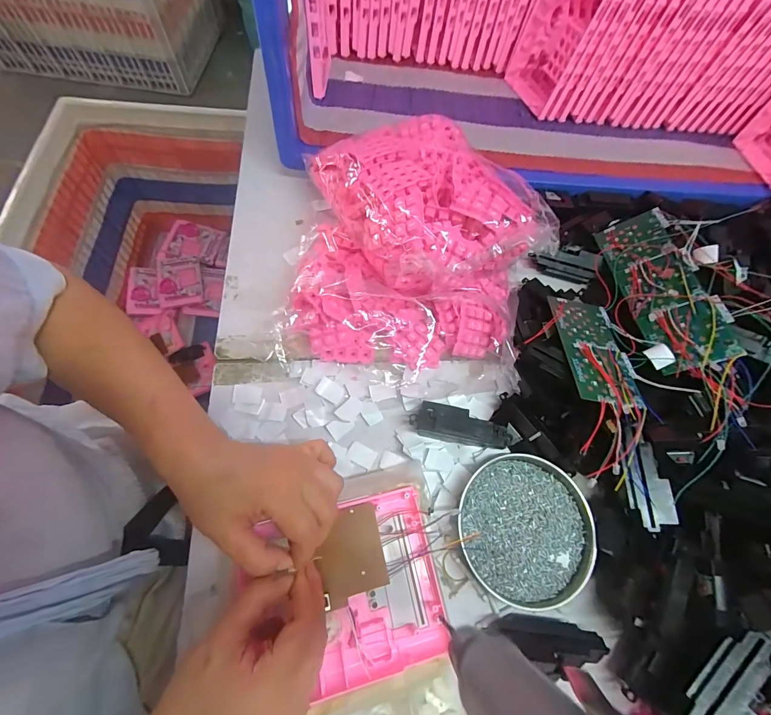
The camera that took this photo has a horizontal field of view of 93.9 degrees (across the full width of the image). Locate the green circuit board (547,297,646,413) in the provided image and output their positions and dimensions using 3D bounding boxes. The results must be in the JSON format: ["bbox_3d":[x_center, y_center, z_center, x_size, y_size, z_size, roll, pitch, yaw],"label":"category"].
[{"bbox_3d":[0.223,-0.009,0.385,0.070,0.010,0.148,7,49,0],"label":"green circuit board"}]

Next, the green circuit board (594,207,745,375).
[{"bbox_3d":[0.318,-0.085,0.416,0.071,0.008,0.215,-21,54,28],"label":"green circuit board"}]

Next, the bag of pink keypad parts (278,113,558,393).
[{"bbox_3d":[0.030,-0.112,0.403,0.283,0.123,0.240,13,68,2],"label":"bag of pink keypad parts"}]

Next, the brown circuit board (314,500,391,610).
[{"bbox_3d":[-0.031,0.174,0.320,0.056,0.009,0.072,-12,69,-8],"label":"brown circuit board"}]

